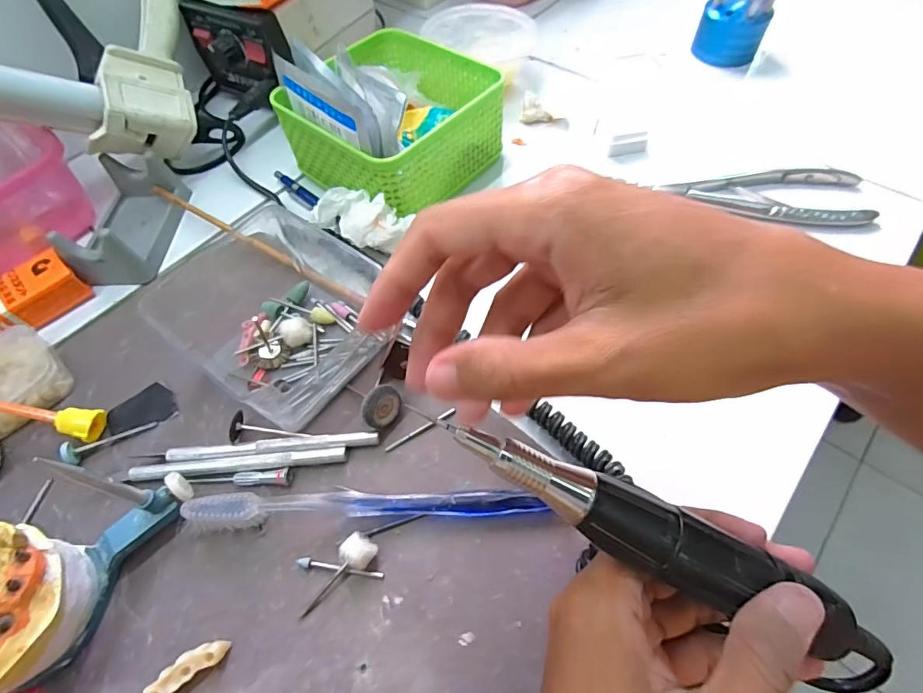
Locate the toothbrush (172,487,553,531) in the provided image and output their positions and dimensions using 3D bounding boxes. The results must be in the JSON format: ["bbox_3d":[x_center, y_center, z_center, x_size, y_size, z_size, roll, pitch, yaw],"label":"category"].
[{"bbox_3d":[-0.048,0.078,0.235,0.174,0.016,0.017,-3,59,0],"label":"toothbrush"}]

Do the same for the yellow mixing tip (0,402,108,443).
[{"bbox_3d":[-0.251,0.034,0.255,0.096,0.017,0.017,11,59,-8],"label":"yellow mixing tip"}]

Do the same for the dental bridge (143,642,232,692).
[{"bbox_3d":[-0.123,0.145,0.200,0.013,0.013,0.045,36,67,21],"label":"dental bridge"}]

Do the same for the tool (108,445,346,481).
[{"bbox_3d":[-0.123,0.064,0.252,0.119,0.007,0.008,-5,59,-1],"label":"tool"}]

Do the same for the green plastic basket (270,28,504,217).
[{"bbox_3d":[-0.048,-0.169,0.358,0.117,0.060,0.131,39,68,22],"label":"green plastic basket"}]

